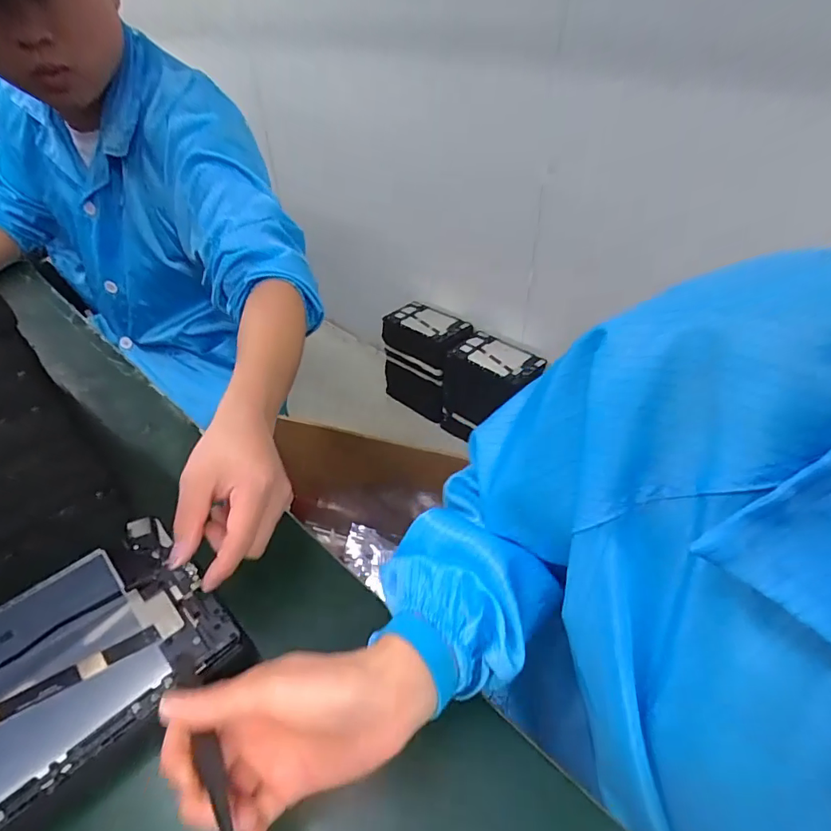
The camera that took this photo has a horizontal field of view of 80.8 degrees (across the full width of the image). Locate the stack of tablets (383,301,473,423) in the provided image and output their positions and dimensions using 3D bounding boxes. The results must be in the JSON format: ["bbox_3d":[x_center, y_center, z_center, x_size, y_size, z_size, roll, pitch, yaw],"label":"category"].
[{"bbox_3d":[0.036,-0.170,1.512,0.249,0.279,0.161,30,51,31],"label":"stack of tablets"}]

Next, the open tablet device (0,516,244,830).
[{"bbox_3d":[-0.256,0.178,0.319,0.234,0.016,0.150,-32,50,-30],"label":"open tablet device"}]

